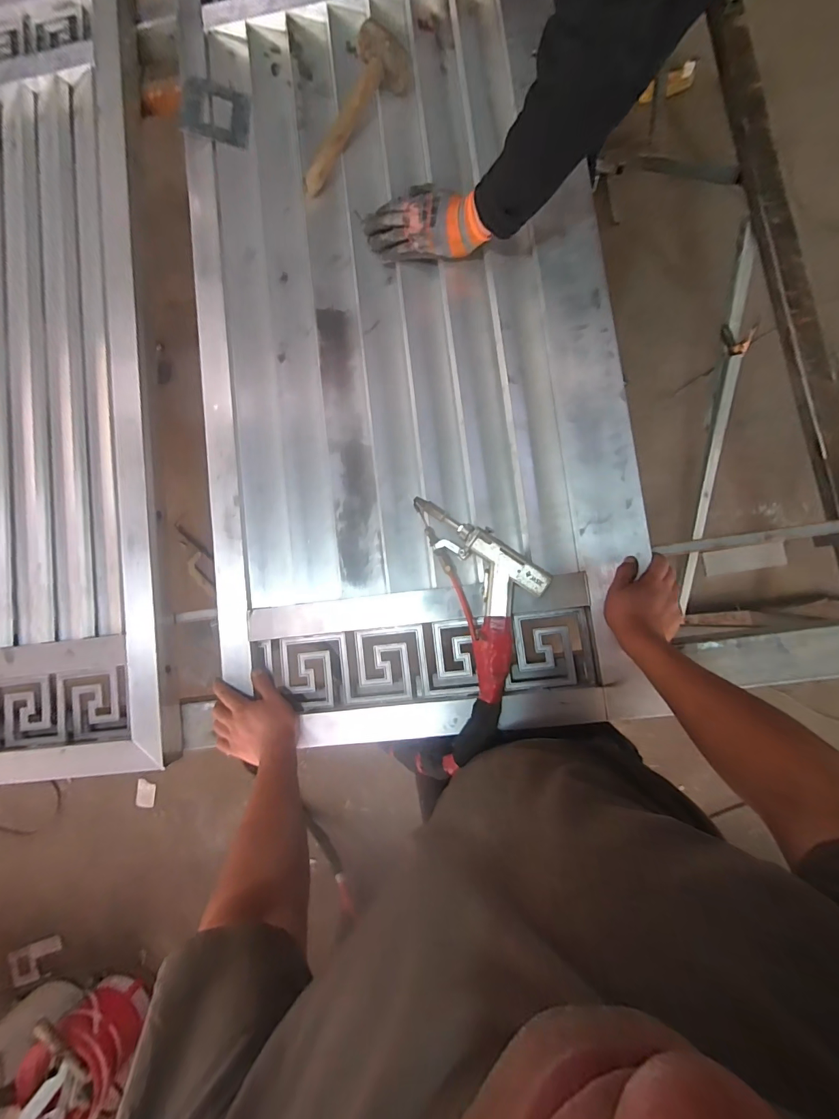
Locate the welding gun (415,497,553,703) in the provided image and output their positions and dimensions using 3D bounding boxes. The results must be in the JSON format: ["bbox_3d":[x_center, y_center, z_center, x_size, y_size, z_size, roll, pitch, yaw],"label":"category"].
[{"bbox_3d":[0.113,0.036,0.619,0.146,0.051,0.306,-19,83,4],"label":"welding gun"}]

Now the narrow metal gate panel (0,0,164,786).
[{"bbox_3d":[-0.849,-0.374,0.780,0.724,0.045,1.506,-8,84,5],"label":"narrow metal gate panel"}]

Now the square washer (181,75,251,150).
[{"bbox_3d":[-0.370,-0.815,0.757,0.115,0.010,0.120,4,84,-9],"label":"square washer"}]

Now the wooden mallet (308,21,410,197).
[{"bbox_3d":[-0.107,-0.732,0.689,0.085,0.061,0.278,22,87,8],"label":"wooden mallet"}]

